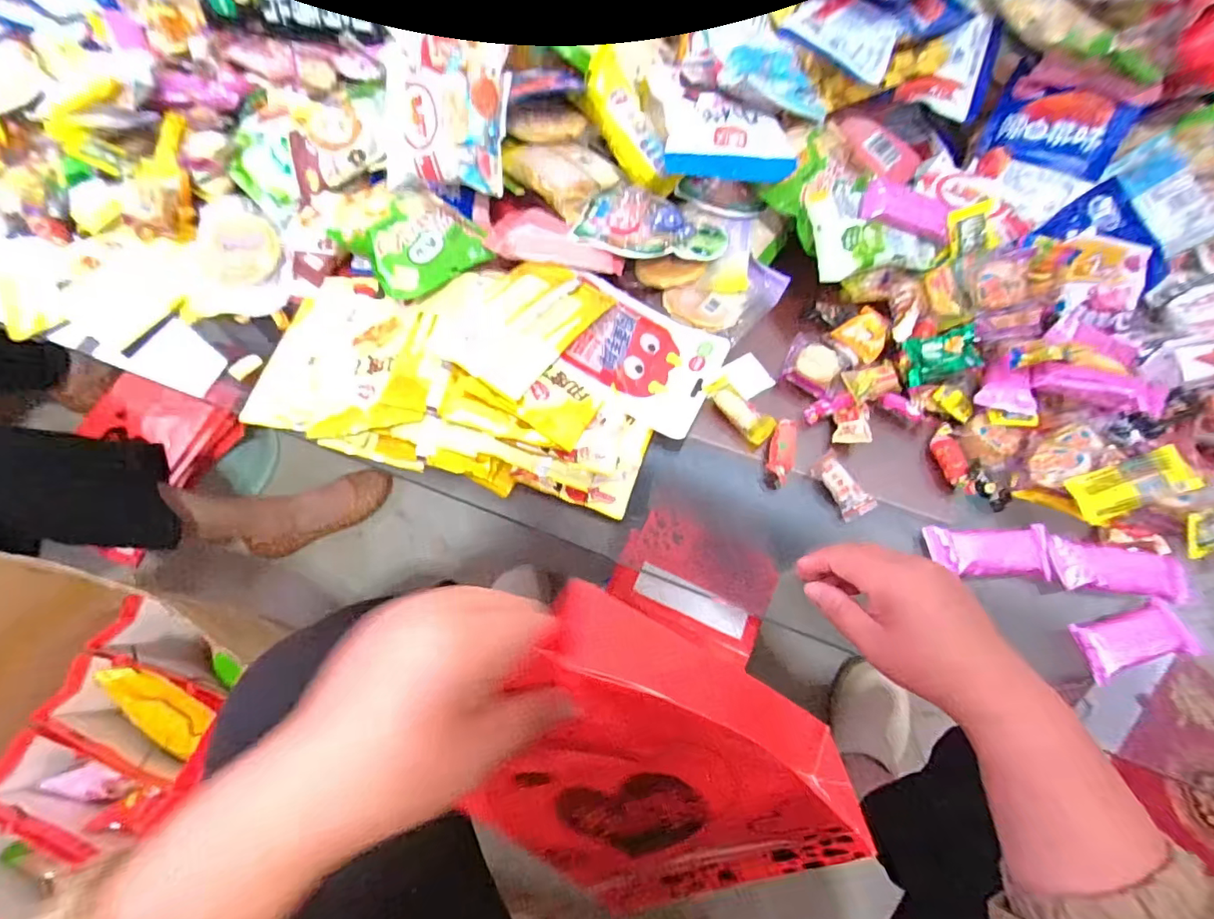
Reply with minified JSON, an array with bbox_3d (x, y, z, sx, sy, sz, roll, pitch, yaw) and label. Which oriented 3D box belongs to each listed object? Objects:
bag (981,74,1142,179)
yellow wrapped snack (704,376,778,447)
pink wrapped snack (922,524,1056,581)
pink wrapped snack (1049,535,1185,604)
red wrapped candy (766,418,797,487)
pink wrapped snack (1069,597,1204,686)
[{"bbox_3d":[0.434,-0.319,0.510,0.109,0.029,0.063,34,113,21],"label":"bag"},{"bbox_3d":[0.122,-0.047,0.477,0.030,0.013,0.069,-42,86,-17],"label":"yellow wrapped snack"},{"bbox_3d":[0.315,0.074,0.424,0.093,0.022,0.041,0,66,-1],"label":"pink wrapped snack"},{"bbox_3d":[0.407,0.087,0.416,0.092,0.015,0.037,8,66,3],"label":"pink wrapped snack"},{"bbox_3d":[0.155,-0.008,0.461,0.020,0.011,0.058,12,79,5],"label":"red wrapped candy"},{"bbox_3d":[0.400,0.137,0.396,0.093,0.014,0.040,-13,67,-6],"label":"pink wrapped snack"}]

